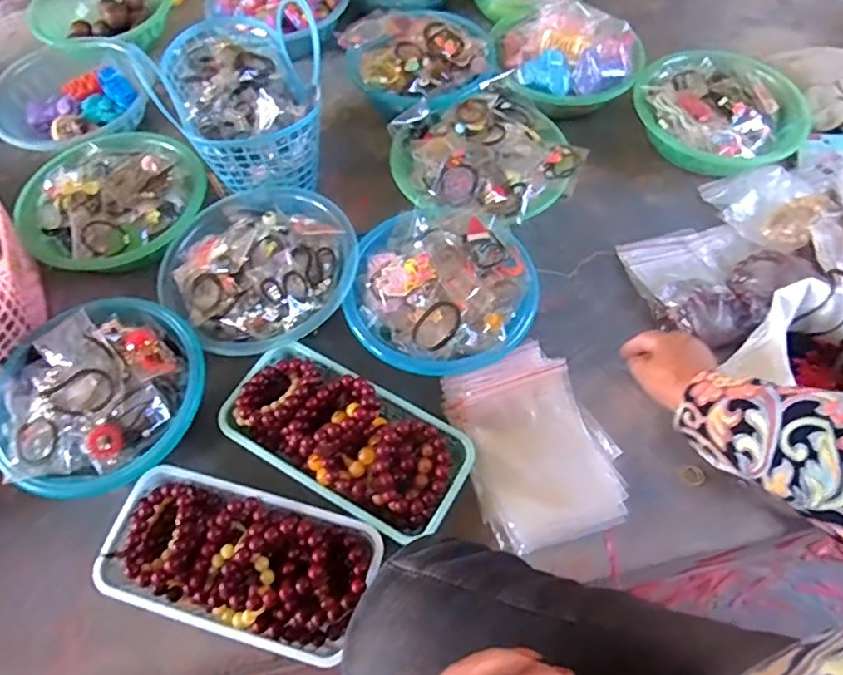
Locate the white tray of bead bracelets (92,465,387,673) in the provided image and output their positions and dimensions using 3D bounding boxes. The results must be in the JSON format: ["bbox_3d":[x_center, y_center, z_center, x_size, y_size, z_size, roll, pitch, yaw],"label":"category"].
[{"bbox_3d":[-0.177,0.214,0.559,0.256,0.066,0.124,13,60,9],"label":"white tray of bead bracelets"}]

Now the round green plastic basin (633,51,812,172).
[{"bbox_3d":[0.435,-0.329,0.860,0.242,0.072,0.221,0,59,1],"label":"round green plastic basin"}]

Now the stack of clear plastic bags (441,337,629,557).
[{"bbox_3d":[0.124,0.114,0.636,0.156,0.021,0.207,-17,70,-8],"label":"stack of clear plastic bags"}]

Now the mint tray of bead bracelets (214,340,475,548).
[{"bbox_3d":[-0.080,0.102,0.618,0.260,0.071,0.130,27,63,16],"label":"mint tray of bead bracelets"}]

